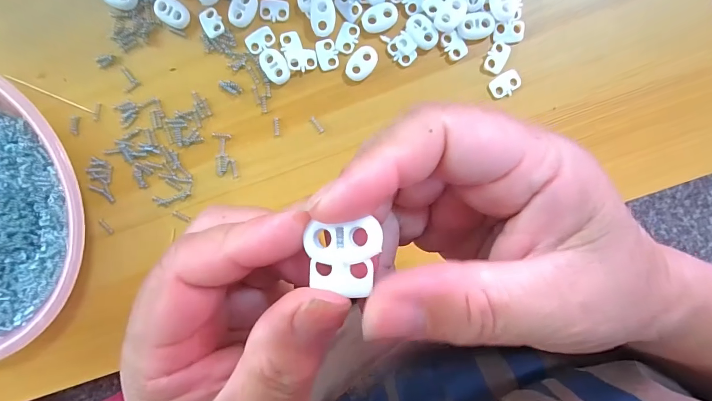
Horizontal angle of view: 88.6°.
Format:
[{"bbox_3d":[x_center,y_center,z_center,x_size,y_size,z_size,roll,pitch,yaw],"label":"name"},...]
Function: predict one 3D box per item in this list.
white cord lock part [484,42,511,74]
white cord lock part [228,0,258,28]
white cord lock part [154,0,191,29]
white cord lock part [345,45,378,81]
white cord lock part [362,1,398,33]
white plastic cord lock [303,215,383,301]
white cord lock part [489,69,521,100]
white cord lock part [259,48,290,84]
[{"bbox_3d":[0.088,-0.089,0.227,0.012,0.004,0.019,26,97,-2],"label":"white cord lock part"},{"bbox_3d":[-0.070,-0.119,0.227,0.015,0.004,0.022,26,97,-2],"label":"white cord lock part"},{"bbox_3d":[-0.114,-0.117,0.227,0.021,0.005,0.015,28,96,-2],"label":"white cord lock part"},{"bbox_3d":[0.004,-0.086,0.229,0.015,0.005,0.023,41,96,-3],"label":"white cord lock part"},{"bbox_3d":[0.015,-0.113,0.224,0.022,0.004,0.015,-17,96,3],"label":"white cord lock part"},{"bbox_3d":[-0.003,0.016,0.100,0.020,0.004,0.021,-4,96,3],"label":"white plastic cord lock"},{"bbox_3d":[0.094,-0.073,0.229,0.019,0.004,0.014,-31,95,5],"label":"white cord lock part"},{"bbox_3d":[-0.051,-0.085,0.230,0.015,0.005,0.023,-36,95,5],"label":"white cord lock part"}]

